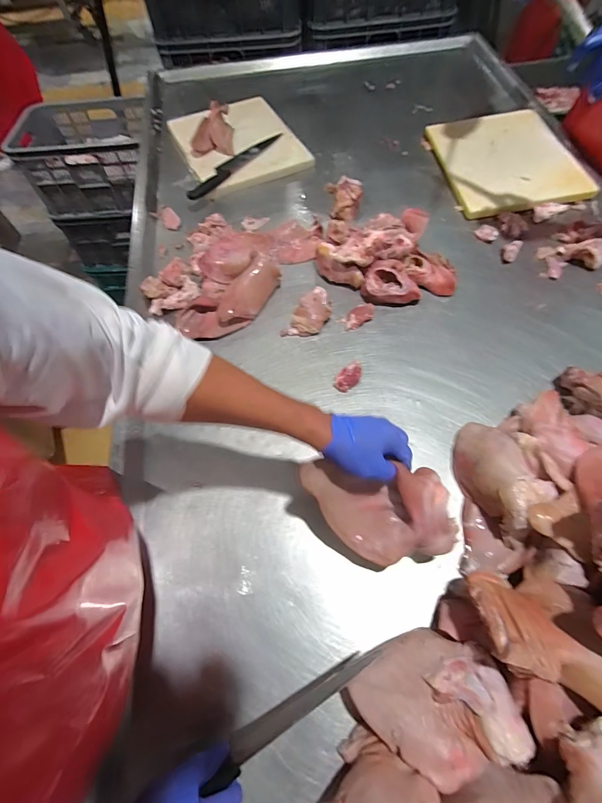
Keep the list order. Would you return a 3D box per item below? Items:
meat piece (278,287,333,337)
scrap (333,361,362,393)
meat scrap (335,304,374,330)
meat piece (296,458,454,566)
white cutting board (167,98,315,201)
[{"bbox_3d":[0.015,-0.176,0.744,0.075,0.046,0.115,32,67,19],"label":"meat piece"},{"bbox_3d":[0.090,-0.044,0.687,0.061,0.025,0.032,-35,64,-15],"label":"scrap"},{"bbox_3d":[0.117,-0.174,0.753,0.076,0.010,0.038,-32,64,-14],"label":"meat scrap"},{"bbox_3d":[0.111,0.132,0.506,0.154,0.060,0.202,-31,102,10],"label":"meat piece"},{"bbox_3d":[-0.178,-0.724,1.033,0.305,0.046,0.373,-24,64,-8],"label":"white cutting board"}]

